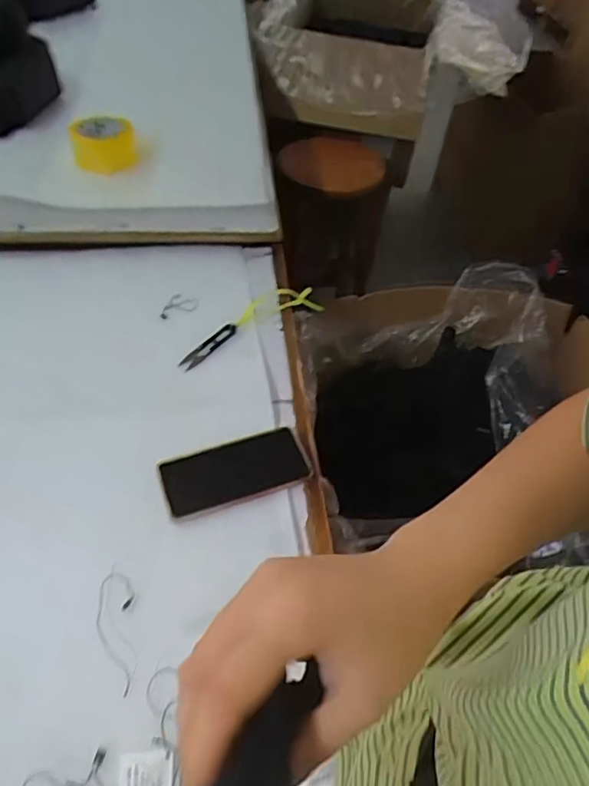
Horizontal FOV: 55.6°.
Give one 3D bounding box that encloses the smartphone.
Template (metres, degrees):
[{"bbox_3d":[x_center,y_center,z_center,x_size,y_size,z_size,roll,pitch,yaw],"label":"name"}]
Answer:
[{"bbox_3d":[-0.067,0.086,0.630,0.165,0.014,0.075,-15,52,-17],"label":"smartphone"}]

